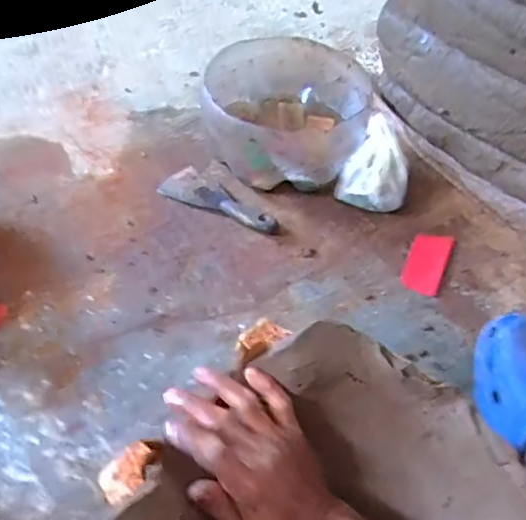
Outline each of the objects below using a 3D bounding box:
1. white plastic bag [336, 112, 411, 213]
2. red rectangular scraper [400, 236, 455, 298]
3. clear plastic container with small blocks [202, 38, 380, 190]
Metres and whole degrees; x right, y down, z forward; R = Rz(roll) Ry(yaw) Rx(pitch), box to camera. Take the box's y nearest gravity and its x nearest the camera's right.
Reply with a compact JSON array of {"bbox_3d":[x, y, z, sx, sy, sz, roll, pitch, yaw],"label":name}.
[{"bbox_3d":[0.161,-0.135,0.813,0.096,0.078,0.134,7,50,1],"label":"white plastic bag"},{"bbox_3d":[0.220,0.003,0.752,0.051,0.010,0.103,17,54,20],"label":"red rectangular scraper"},{"bbox_3d":[0.038,-0.210,0.838,0.237,0.126,0.247,-1,51,-5],"label":"clear plastic container with small blocks"}]

